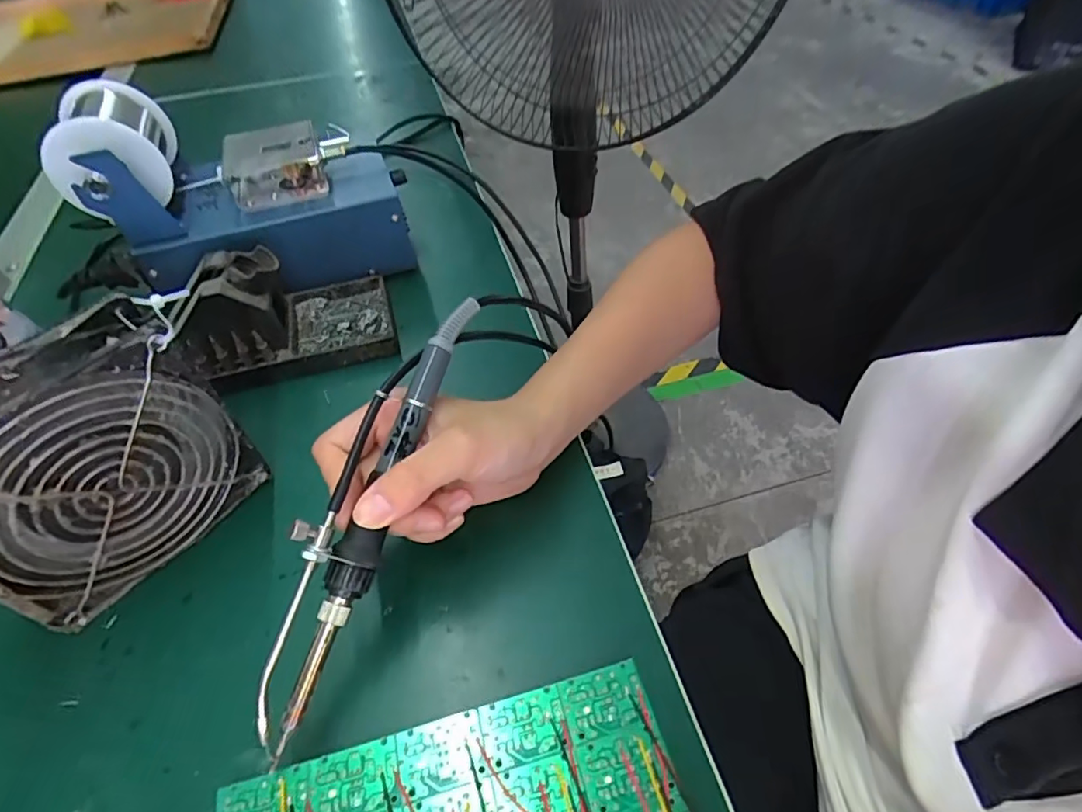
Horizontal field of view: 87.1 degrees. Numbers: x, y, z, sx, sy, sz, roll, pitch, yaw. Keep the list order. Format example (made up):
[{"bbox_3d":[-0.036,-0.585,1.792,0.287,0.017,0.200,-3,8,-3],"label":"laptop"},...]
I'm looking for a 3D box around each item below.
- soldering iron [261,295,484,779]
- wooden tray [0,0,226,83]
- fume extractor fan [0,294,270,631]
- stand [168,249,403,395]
[{"bbox_3d":[-0.076,0.037,0.249,0.025,0.031,0.201,13,69,15],"label":"soldering iron"},{"bbox_3d":[-0.803,-0.636,0.958,0.542,0.037,0.494,-15,50,-5],"label":"wooden tray"},{"bbox_3d":[-0.210,0.031,0.269,0.040,0.122,0.118,29,57,25],"label":"fume extractor fan"},{"bbox_3d":[-0.176,-0.066,0.387,0.140,0.071,0.081,-20,51,-13],"label":"stand"}]

